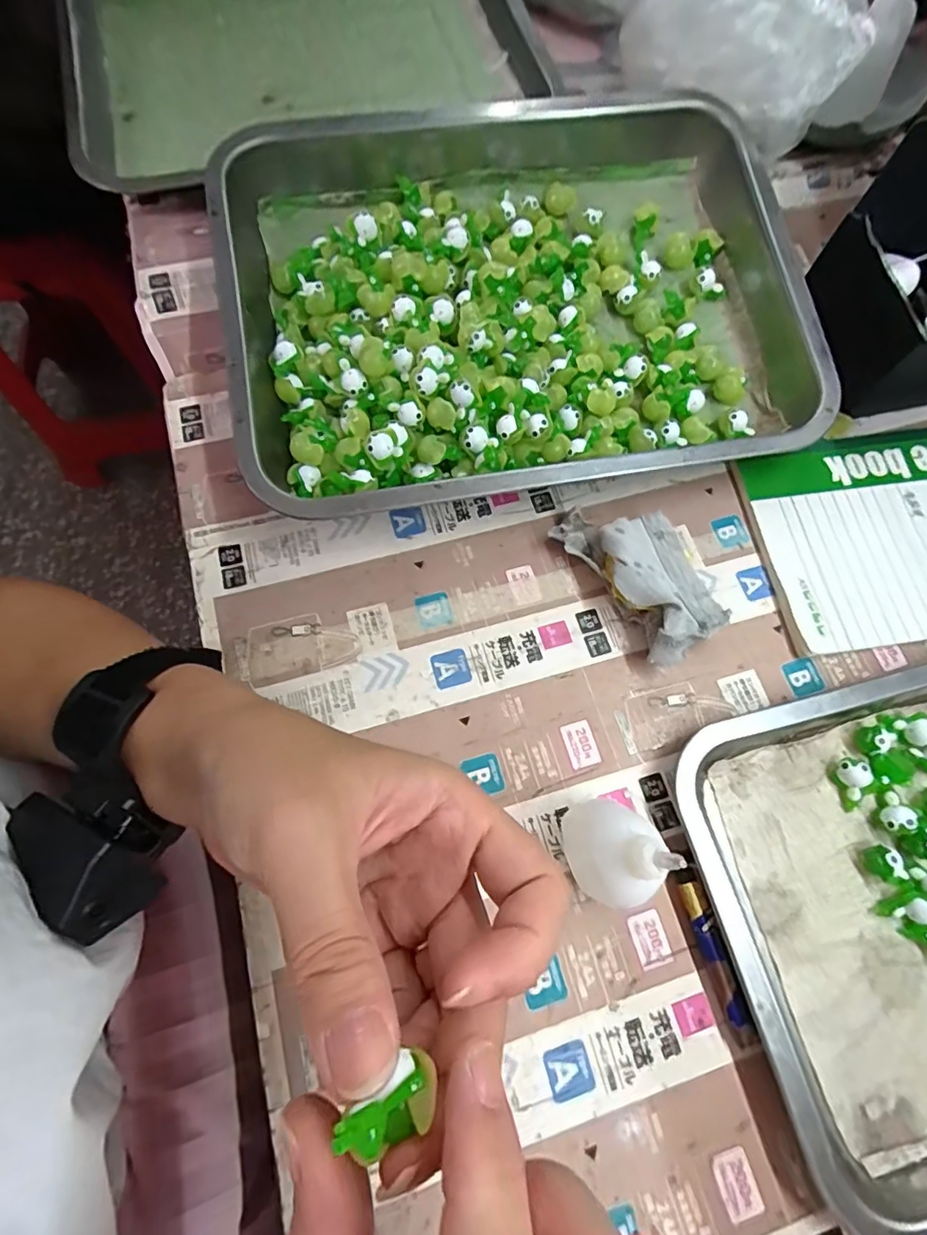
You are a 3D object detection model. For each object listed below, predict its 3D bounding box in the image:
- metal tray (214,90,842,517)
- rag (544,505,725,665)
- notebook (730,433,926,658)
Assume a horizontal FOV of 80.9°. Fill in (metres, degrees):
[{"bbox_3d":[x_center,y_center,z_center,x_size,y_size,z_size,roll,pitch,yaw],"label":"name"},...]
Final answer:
[{"bbox_3d":[0.030,-0.217,0.361,0.375,0.048,0.314,-10,72,-5],"label":"metal tray"},{"bbox_3d":[0.103,-0.028,0.307,0.059,0.035,0.100,-31,75,-12],"label":"rag"},{"bbox_3d":[0.282,-0.053,0.337,0.200,0.008,0.134,-9,71,-5],"label":"notebook"}]

